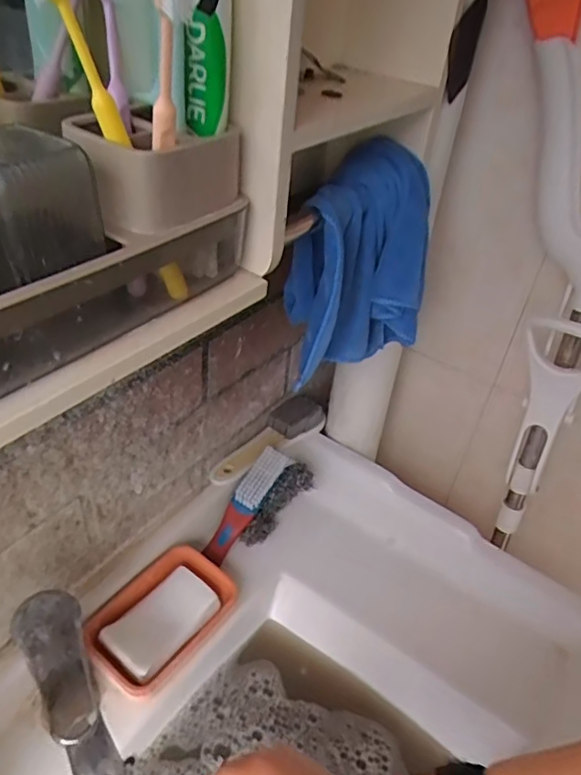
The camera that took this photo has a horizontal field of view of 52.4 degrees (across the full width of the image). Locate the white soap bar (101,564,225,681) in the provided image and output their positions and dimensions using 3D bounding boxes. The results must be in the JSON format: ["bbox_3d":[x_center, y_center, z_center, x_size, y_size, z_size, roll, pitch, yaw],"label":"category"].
[{"bbox_3d":[-0.124,0.227,0.581,0.063,0.021,0.108,29,43,24],"label":"white soap bar"}]

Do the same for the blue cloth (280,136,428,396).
[{"bbox_3d":[0.056,-0.106,0.524,0.118,0.181,0.085,-16,44,-27],"label":"blue cloth"}]

